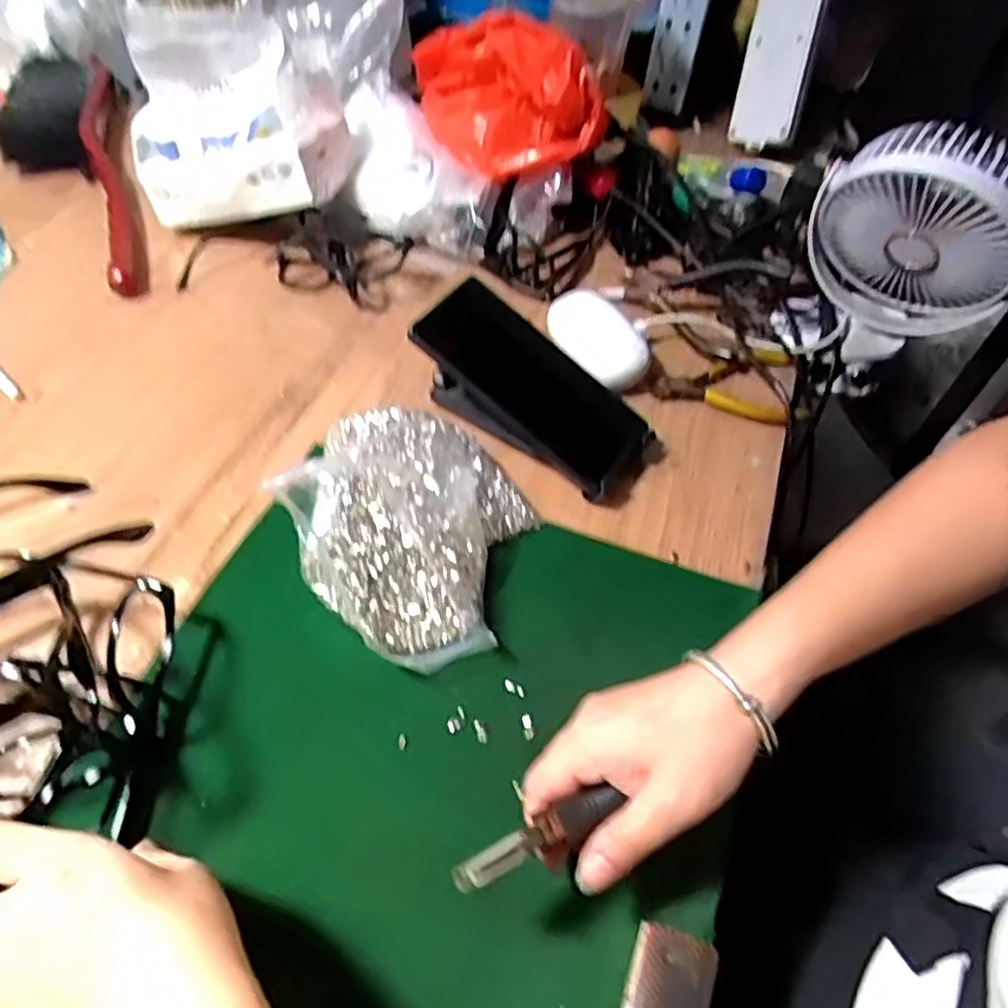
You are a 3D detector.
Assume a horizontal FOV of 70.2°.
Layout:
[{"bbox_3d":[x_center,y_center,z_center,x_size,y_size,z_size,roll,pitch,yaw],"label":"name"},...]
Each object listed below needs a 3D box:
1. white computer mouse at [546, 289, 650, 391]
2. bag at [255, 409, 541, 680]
[{"bbox_3d":[0.073,-0.125,0.556,0.062,0.026,0.093,-26,59,-23],"label":"white computer mouse"},{"bbox_3d":[-0.053,0.012,0.436,0.156,0.038,0.138,37,58,22],"label":"bag"}]

